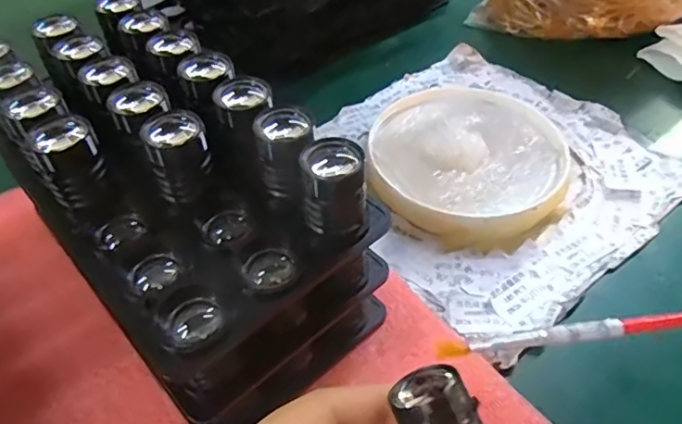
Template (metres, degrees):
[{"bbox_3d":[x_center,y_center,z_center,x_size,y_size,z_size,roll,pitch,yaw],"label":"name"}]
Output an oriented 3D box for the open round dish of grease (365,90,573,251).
[{"bbox_3d":[0.077,-0.031,0.328,0.117,0.016,0.121,-1,48,1],"label":"open round dish of grease"}]

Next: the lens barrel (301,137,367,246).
[{"bbox_3d":[-0.002,-0.006,0.192,0.022,0.034,0.022,-7,48,-5],"label":"lens barrel"}]

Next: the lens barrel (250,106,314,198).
[{"bbox_3d":[-0.020,-0.022,0.206,0.020,0.032,0.020,28,54,24],"label":"lens barrel"}]

